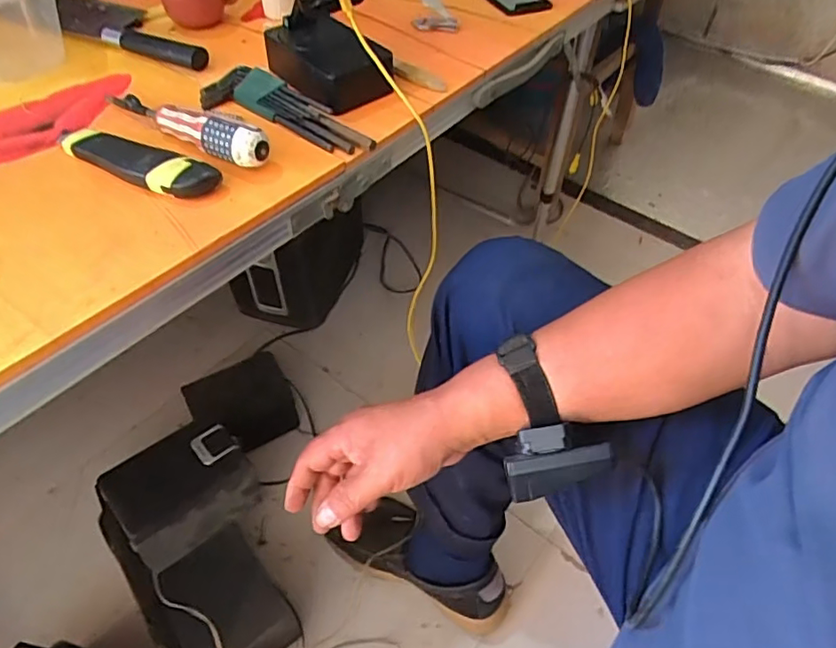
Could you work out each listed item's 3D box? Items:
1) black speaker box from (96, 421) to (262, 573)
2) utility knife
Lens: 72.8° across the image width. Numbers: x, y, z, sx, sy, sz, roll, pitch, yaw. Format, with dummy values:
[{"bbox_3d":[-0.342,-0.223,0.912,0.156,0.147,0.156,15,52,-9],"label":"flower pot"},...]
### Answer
[{"bbox_3d":[-0.268,0.192,0.652,0.144,0.086,0.105,-33,59,-26],"label":"black speaker box"},{"bbox_3d":[-0.224,-0.129,0.453,0.141,0.021,0.034,22,52,15],"label":"utility knife"}]

